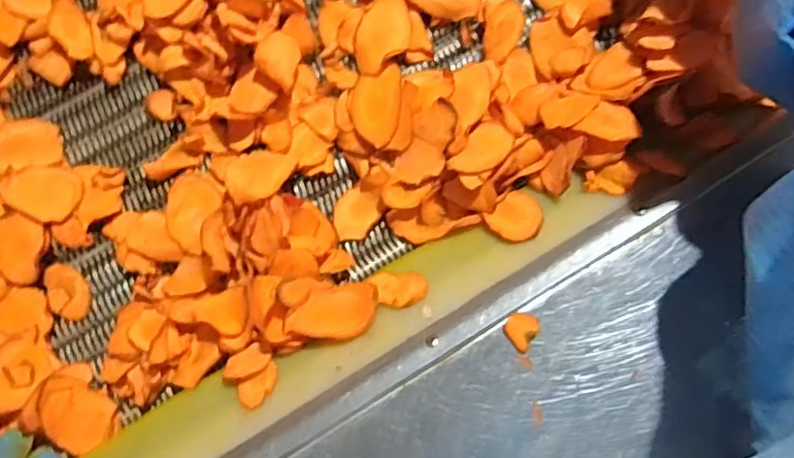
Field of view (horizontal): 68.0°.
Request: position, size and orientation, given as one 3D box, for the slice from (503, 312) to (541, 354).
[{"bbox_3d":[0.077,0.063,0.367,0.019,0.004,0.024,32,82,6],"label":"slice"}]

